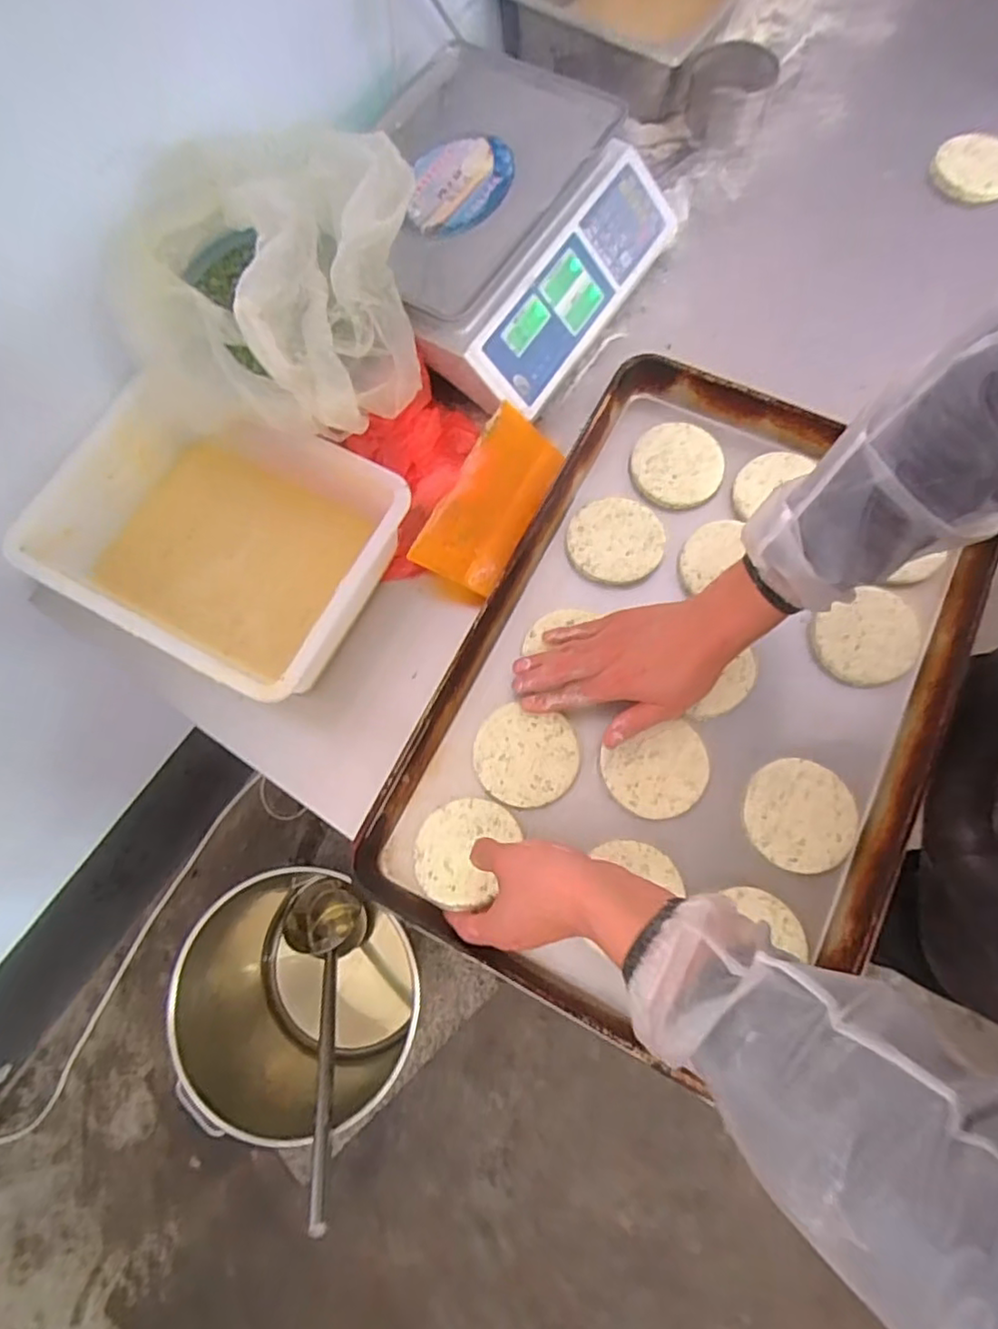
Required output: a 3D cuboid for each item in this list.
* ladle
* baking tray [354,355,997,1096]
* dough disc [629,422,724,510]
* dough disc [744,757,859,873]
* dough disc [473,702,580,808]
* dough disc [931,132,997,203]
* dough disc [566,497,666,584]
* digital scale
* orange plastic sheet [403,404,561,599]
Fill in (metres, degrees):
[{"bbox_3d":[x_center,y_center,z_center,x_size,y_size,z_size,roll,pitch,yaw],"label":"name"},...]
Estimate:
[{"bbox_3d":[-0.294,0.576,1.054,0.127,0.604,0.134,-18,115,-5],"label":"ladle"},{"bbox_3d":[0.179,0.015,0.591,0.401,0.060,0.597,25,73,10],"label":"baking tray"},{"bbox_3d":[0.183,-0.207,0.661,0.089,0.016,0.093,-1,73,2],"label":"dough disc"},{"bbox_3d":[0.263,0.130,0.552,0.091,0.014,0.091,-1,73,2],"label":"dough disc"},{"bbox_3d":[0.025,0.084,0.580,0.092,0.008,0.085,12,74,6],"label":"dough disc"},{"bbox_3d":[0.579,-0.604,0.773,0.096,0.021,0.096,0,71,1],"label":"dough disc"},{"bbox_3d":[0.117,-0.124,0.639,0.093,0.015,0.087,-1,73,2],"label":"dough disc"},{"bbox_3d":[-0.008,-0.470,0.687,0.293,0.110,0.337,31,77,11],"label":"digital scale"},{"bbox_3d":[-0.006,-0.161,0.626,0.082,0.010,0.182,32,79,-16],"label":"orange plastic sheet"}]

